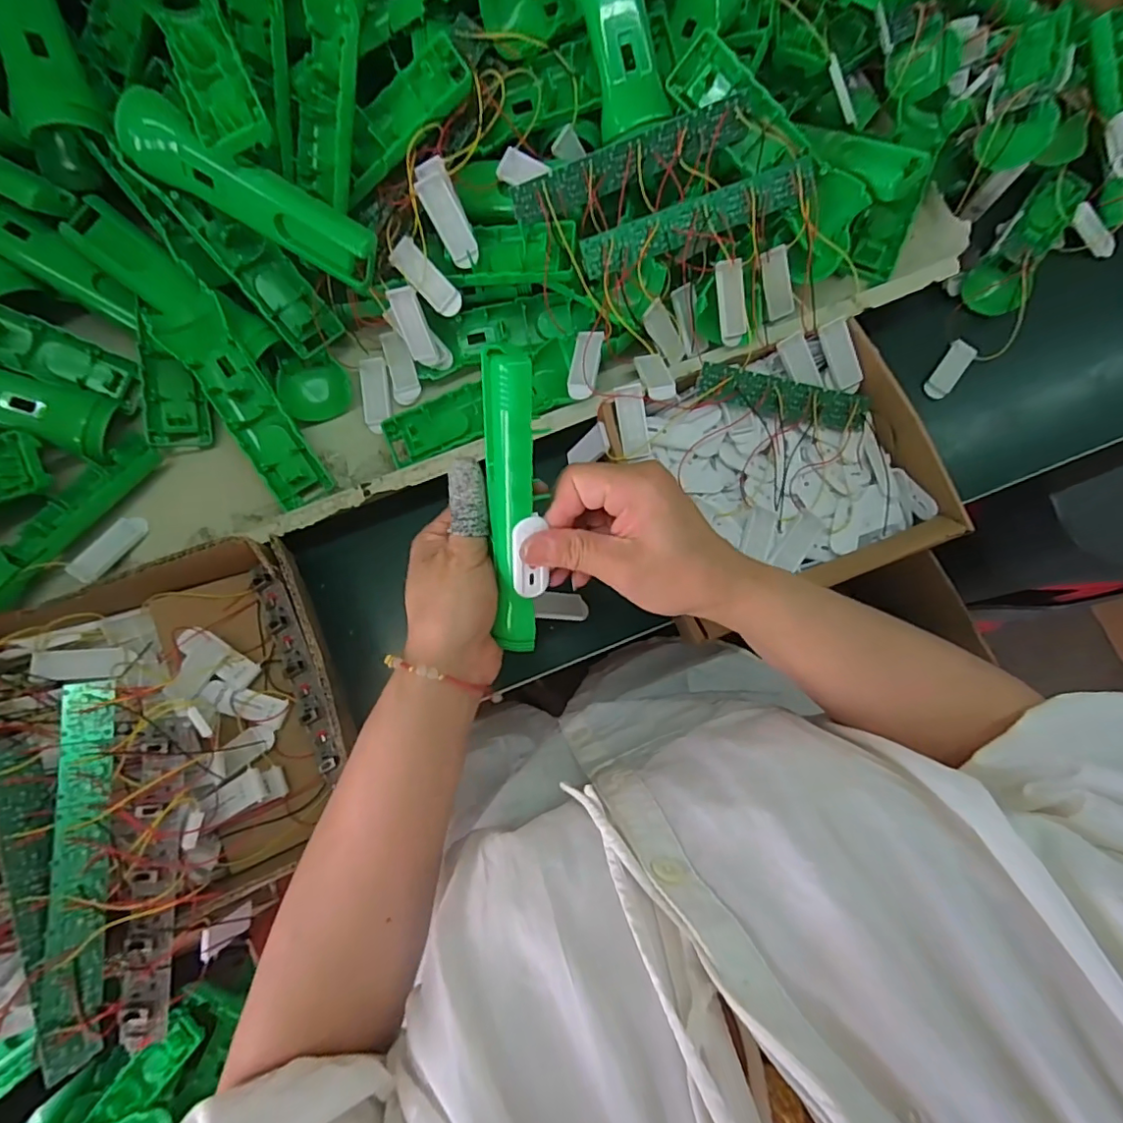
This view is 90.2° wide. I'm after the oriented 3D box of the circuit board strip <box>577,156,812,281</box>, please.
[{"bbox_3d":[0.097,-0.245,0.400,0.168,0.007,0.028,-19,107,2],"label":"circuit board strip"}]

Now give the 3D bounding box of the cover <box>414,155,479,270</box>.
[{"bbox_3d":[-0.080,-0.244,0.392,0.025,0.012,0.070,-27,110,-6],"label":"cover"}]

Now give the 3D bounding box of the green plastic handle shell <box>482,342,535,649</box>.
[{"bbox_3d":[-0.025,-0.024,0.284,0.023,0.017,0.158,0,121,-1],"label":"green plastic handle shell"}]

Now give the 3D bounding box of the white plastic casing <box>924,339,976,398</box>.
[{"bbox_3d":[0.341,-0.168,0.491,0.021,0.010,0.054,32,95,4],"label":"white plastic casing"}]

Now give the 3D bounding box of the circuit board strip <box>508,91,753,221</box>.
[{"bbox_3d":[0.048,-0.277,0.387,0.170,0.026,0.009,-20,42,3],"label":"circuit board strip"}]

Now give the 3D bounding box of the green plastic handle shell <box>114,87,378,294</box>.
[{"bbox_3d":[-0.200,-0.241,0.367,0.163,0.035,0.035,26,80,-16],"label":"green plastic handle shell"}]

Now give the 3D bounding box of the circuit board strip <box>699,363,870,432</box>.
[{"bbox_3d":[0.168,-0.124,0.421,0.135,0.006,0.025,9,104,-11],"label":"circuit board strip"}]

